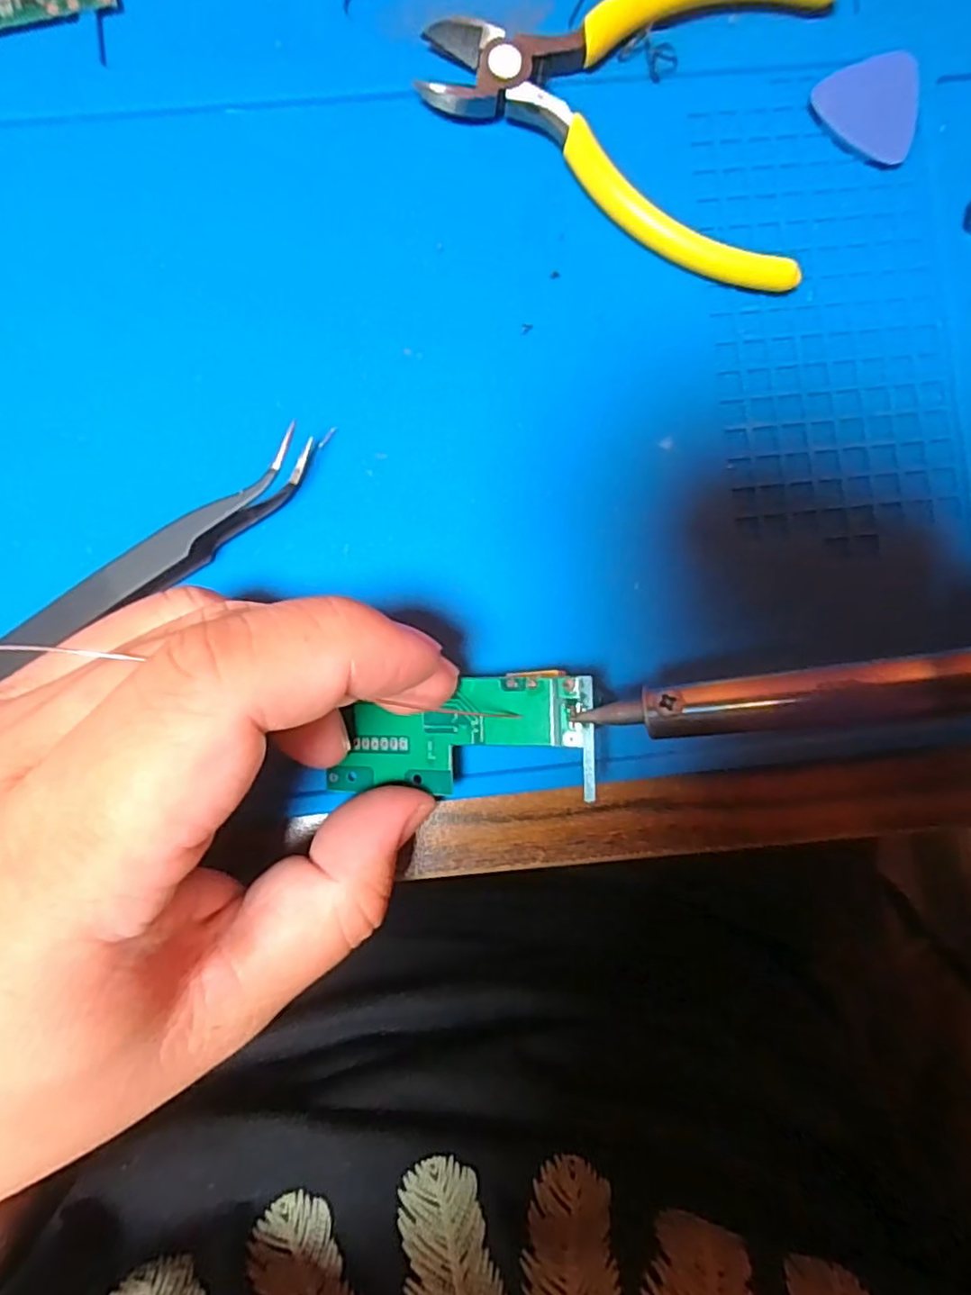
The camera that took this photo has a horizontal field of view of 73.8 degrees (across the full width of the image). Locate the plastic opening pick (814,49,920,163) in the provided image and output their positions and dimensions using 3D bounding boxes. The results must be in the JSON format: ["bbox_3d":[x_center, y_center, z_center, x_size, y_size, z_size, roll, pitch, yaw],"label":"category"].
[{"bbox_3d":[0.107,-0.146,0.176,0.028,0.004,0.028,0,91,0],"label":"plastic opening pick"}]

